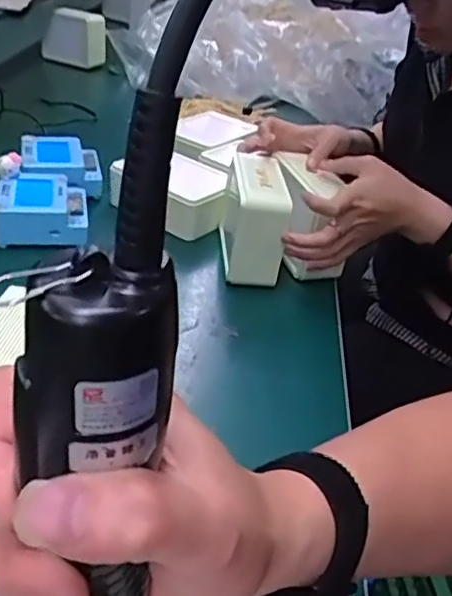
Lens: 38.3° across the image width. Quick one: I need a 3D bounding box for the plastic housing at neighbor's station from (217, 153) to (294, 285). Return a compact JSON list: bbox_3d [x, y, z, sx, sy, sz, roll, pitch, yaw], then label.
[{"bbox_3d":[0.031,-0.091,0.742,0.069,0.114,0.124,6,33,-1],"label":"plastic housing at neighbor's station"}]

